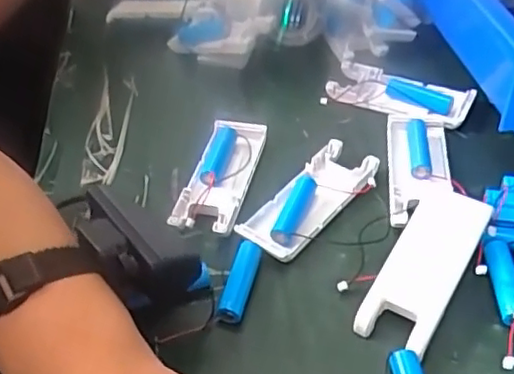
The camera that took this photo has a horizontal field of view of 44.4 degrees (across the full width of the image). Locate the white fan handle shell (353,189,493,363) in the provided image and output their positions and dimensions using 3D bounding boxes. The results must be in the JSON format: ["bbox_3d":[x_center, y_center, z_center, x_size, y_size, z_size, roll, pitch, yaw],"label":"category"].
[{"bbox_3d":[0.096,0.040,0.353,0.041,0.021,0.107,20,50,24],"label":"white fan handle shell"}]

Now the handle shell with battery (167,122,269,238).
[{"bbox_3d":[-0.025,-0.008,0.427,0.041,0.013,0.098,7,46,13],"label":"handle shell with battery"}]

